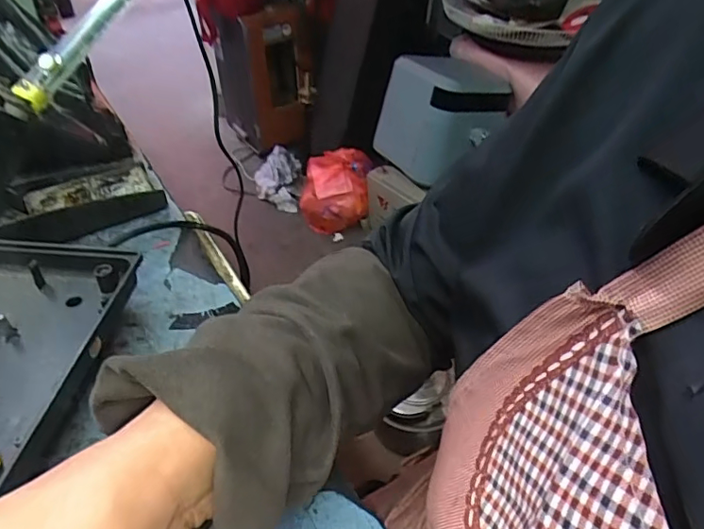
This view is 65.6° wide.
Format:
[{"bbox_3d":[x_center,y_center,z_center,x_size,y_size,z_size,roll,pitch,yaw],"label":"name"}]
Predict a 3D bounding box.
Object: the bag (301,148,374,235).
[{"bbox_3d":[-0.053,-0.250,1.823,0.220,0.180,0.211,3,41,4],"label":"bag"}]

